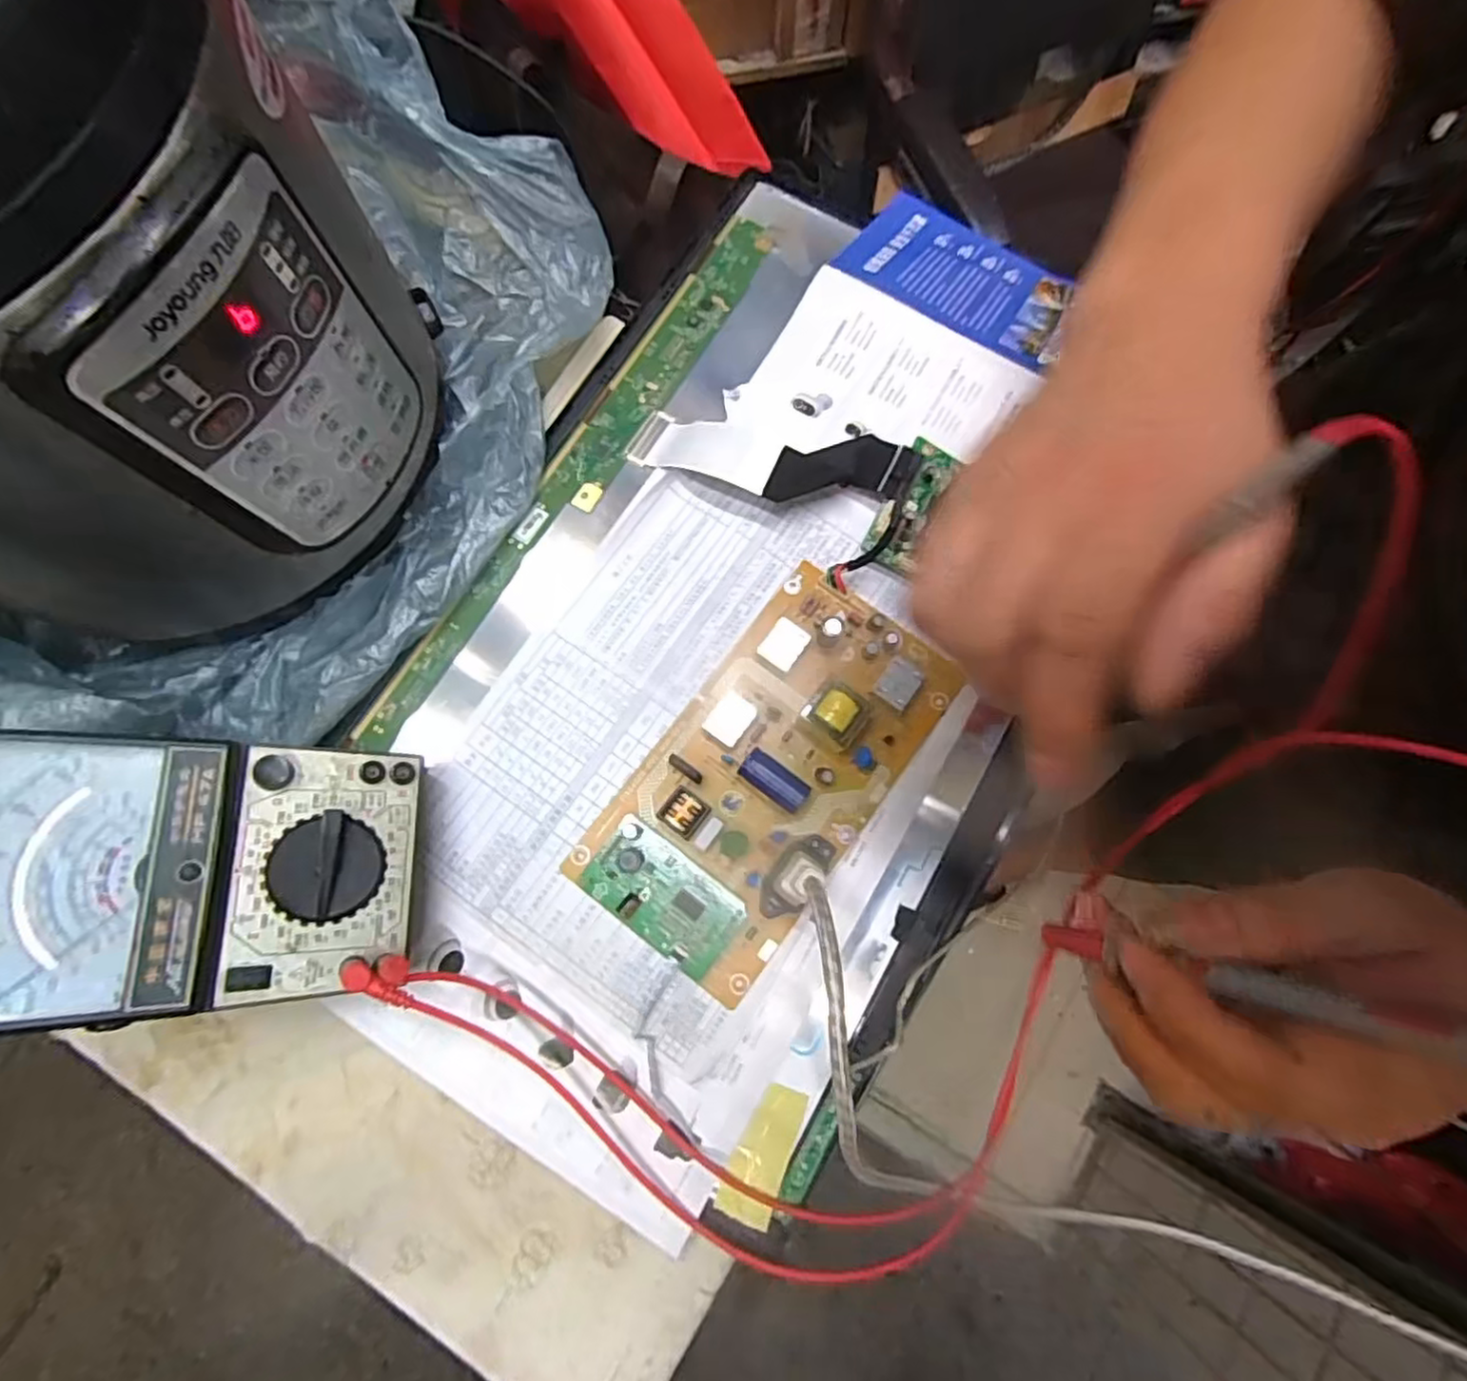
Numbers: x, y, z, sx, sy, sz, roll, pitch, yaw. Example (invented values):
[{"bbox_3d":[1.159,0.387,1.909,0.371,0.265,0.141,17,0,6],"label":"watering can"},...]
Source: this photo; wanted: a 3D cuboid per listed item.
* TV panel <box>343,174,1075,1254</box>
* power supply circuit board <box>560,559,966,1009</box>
[{"bbox_3d":[0.018,-0.056,0.390,0.312,0.045,0.597,27,76,5],"label":"TV panel"},{"bbox_3d":[0.020,0.040,0.361,0.114,0.022,0.212,36,77,7],"label":"power supply circuit board"}]

